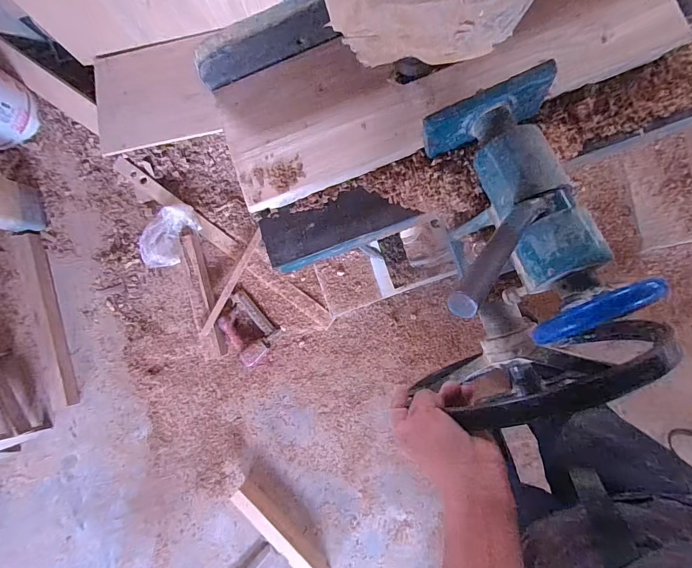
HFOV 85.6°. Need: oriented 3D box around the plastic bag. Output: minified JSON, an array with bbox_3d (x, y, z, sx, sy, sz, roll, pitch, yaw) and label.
[{"bbox_3d":[-0.655,-0.169,1.358,0.293,0.102,0.165,-44,82,2],"label":"plastic bag"}]

